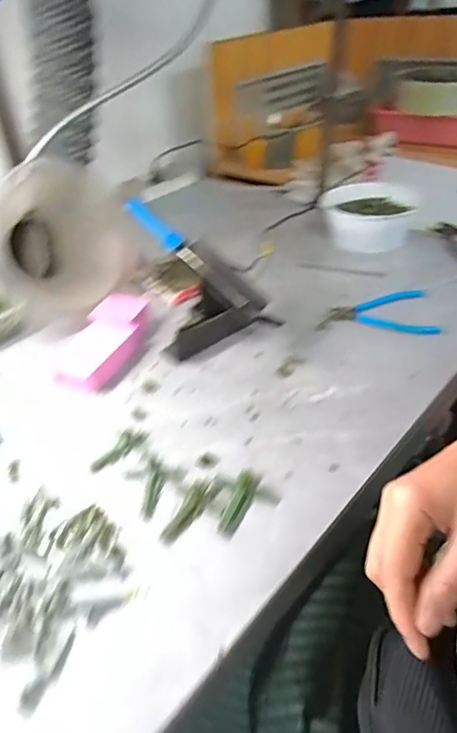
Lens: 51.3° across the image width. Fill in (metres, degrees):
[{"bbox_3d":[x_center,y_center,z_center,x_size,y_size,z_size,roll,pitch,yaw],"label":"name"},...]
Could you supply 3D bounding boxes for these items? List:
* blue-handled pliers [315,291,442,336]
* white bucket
[{"bbox_3d":[0.204,-0.075,0.666,0.157,0.010,0.101,-1,39,5],"label":"blue-handled pliers"},{"bbox_3d":[0.249,-0.268,0.856,0.164,0.070,0.173,-3,39,2],"label":"white bucket"}]

